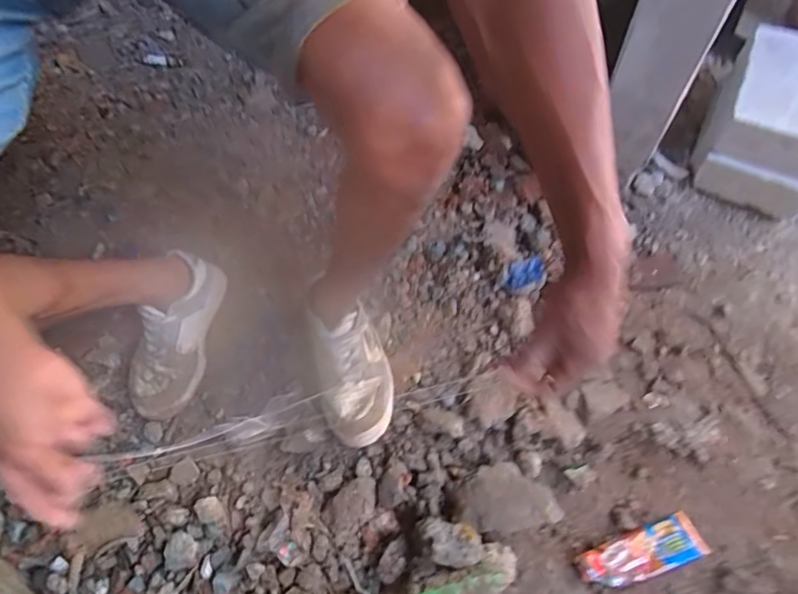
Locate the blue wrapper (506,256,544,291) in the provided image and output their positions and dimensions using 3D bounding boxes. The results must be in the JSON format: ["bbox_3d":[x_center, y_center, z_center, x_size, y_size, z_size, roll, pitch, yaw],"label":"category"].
[{"bbox_3d":[0.207,-0.043,0.780,0.072,0.018,0.039,-26,58,-14],"label":"blue wrapper"}]

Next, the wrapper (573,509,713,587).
[{"bbox_3d":[0.307,0.322,0.598,0.164,0.019,0.054,-16,57,-8],"label":"wrapper"}]

